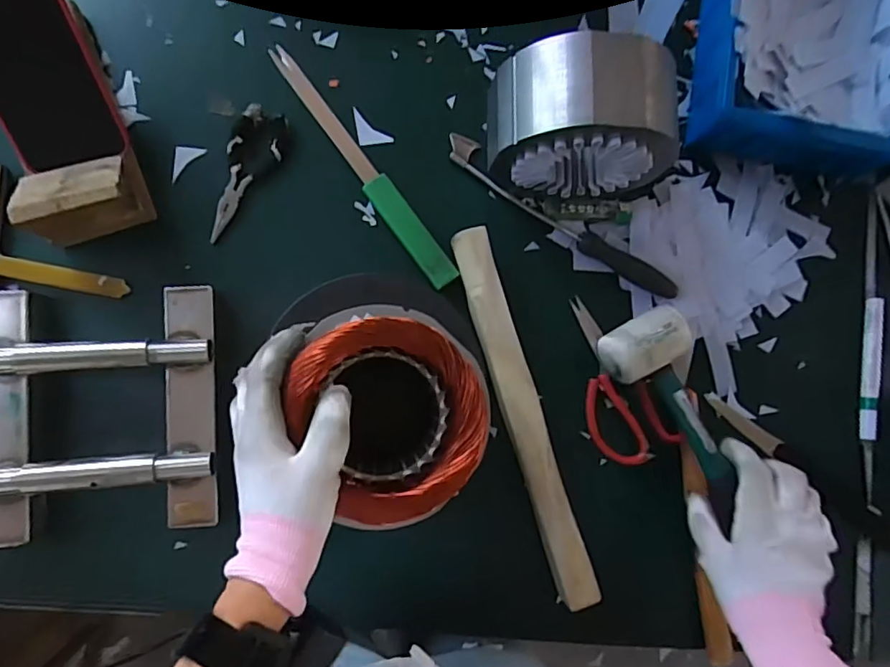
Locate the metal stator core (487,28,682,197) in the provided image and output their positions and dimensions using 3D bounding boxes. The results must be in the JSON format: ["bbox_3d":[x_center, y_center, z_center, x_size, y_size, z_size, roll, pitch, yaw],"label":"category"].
[{"bbox_3d":[0.109,-0.173,0.453,0.153,0.147,0.083,1,84,-7],"label":"metal stator core"}]

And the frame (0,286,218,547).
[{"bbox_3d":[-0.277,0.062,0.436,0.175,0.043,0.193,-3,85,-8],"label":"frame"}]

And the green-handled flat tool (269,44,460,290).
[{"bbox_3d":[-0.075,-0.154,0.497,0.026,0.008,0.266,-35,90,-9],"label":"green-handled flat tool"}]

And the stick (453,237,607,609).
[{"bbox_3d":[0.067,0.071,0.479,0.032,0.036,0.330,-17,87,-9],"label":"stick"}]

